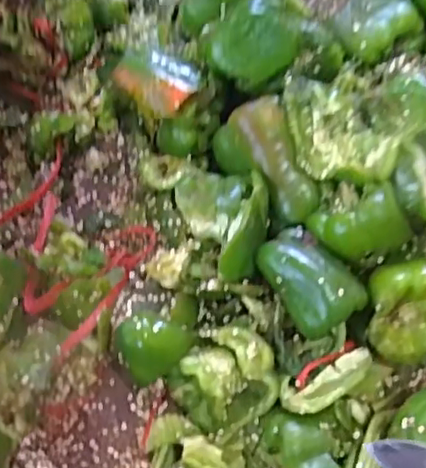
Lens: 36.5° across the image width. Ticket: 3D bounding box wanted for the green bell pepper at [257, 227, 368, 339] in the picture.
[{"bbox_3d":[0.076,0.034,0.501,0.054,0.036,0.081,-31,72,-12],"label":"green bell pepper"}]

